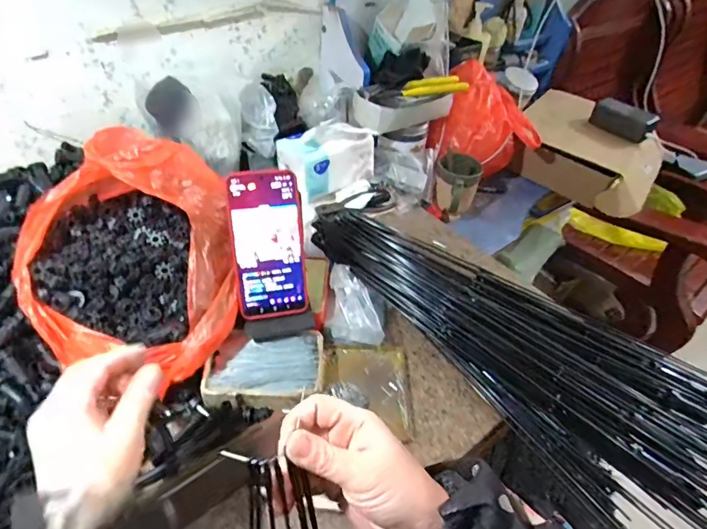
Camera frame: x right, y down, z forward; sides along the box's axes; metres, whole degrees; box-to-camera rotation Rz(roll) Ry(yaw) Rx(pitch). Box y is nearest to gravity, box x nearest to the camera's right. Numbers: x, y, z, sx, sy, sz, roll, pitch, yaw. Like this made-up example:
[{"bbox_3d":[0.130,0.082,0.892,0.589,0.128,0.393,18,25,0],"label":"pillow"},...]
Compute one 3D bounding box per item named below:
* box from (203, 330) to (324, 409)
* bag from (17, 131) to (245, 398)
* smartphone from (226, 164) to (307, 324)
[{"bbox_3d":[-0.098,0.123,0.486,0.132,0.026,0.078,-6,47,-14],"label":"box"},{"bbox_3d":[-0.240,-0.023,0.471,0.202,0.138,0.256,-8,47,-15],"label":"bag"},{"bbox_3d":[-0.094,-0.020,0.480,0.078,0.164,0.007,-7,14,-14],"label":"smartphone"}]

